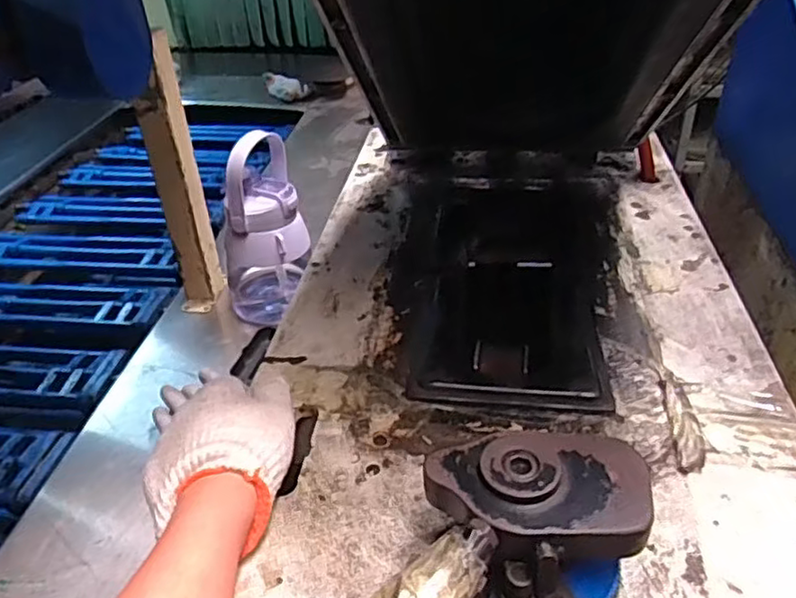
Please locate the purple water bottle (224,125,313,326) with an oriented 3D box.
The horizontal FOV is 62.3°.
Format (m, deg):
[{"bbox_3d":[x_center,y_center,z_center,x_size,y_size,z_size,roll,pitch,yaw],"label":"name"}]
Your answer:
[{"bbox_3d":[-0.162,-0.080,0.798,0.104,0.225,0.092,-12,37,-13],"label":"purple water bottle"}]

